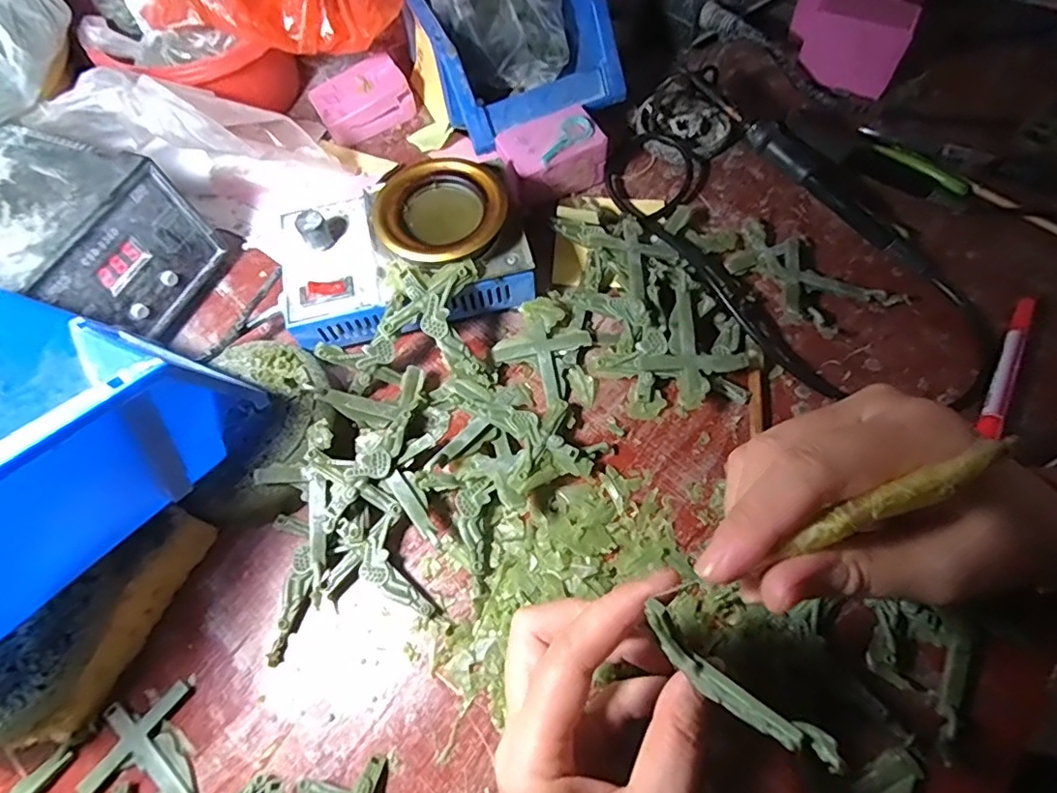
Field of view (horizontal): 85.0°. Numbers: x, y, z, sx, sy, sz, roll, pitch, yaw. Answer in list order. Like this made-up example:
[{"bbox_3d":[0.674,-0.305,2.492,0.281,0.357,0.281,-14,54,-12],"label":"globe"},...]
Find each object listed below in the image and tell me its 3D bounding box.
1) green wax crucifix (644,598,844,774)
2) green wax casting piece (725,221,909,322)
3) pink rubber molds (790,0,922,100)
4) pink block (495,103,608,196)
[{"bbox_3d":[0.070,0.099,0.194,0.068,0.024,0.011,32,70,31],"label":"green wax crucifix"},{"bbox_3d":[0.177,-0.073,0.367,0.106,0.016,0.052,34,71,17],"label":"green wax casting piece"},{"bbox_3d":[0.263,-0.314,0.451,0.086,0.060,0.122,26,69,15],"label":"pink rubber molds"},{"bbox_3d":[0.016,-0.171,0.408,0.069,0.034,0.045,-21,65,-7],"label":"pink block"}]

